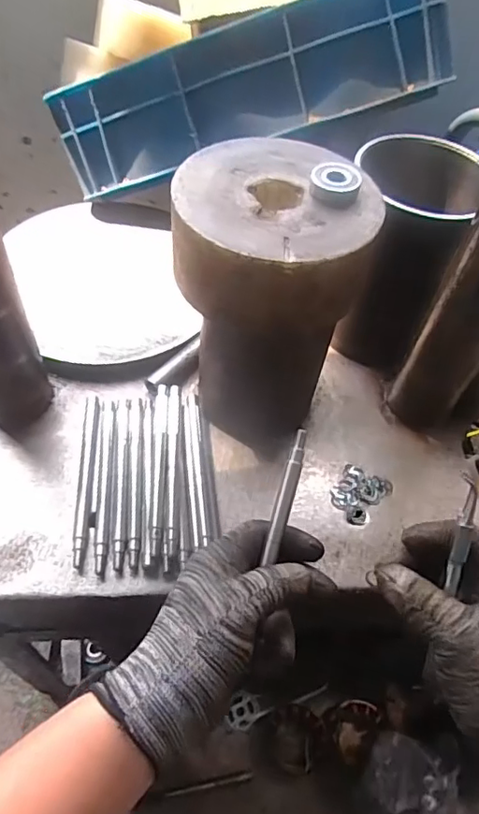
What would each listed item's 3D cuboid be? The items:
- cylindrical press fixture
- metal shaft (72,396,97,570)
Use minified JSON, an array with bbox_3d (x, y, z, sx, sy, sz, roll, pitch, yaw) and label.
[{"bbox_3d":[0.020,-0.082,0.453,0.134,0.212,0.139,3,54,-4],"label":"cylindrical press fixture"},{"bbox_3d":[-0.136,0.059,0.470,0.010,0.008,0.162,-1,54,-6],"label":"metal shaft"}]

